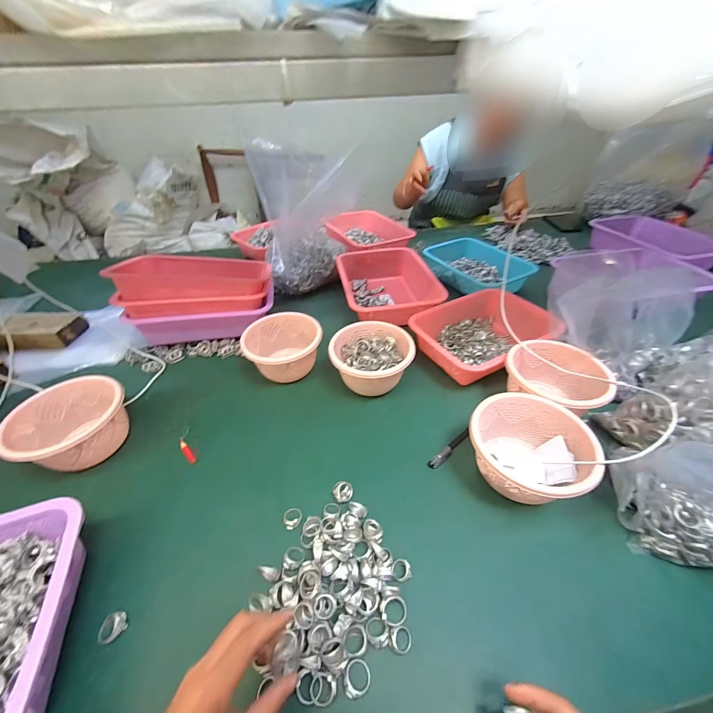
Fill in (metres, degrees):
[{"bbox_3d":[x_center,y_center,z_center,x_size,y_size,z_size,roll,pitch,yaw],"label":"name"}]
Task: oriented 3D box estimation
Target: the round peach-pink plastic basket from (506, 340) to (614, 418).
[{"bbox_3d":[0.321,0.046,0.509,0.150,0.076,0.139,-1,42,1],"label":"round peach-pink plastic basket"}]

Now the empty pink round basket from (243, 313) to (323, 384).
[{"bbox_3d":[-0.139,-0.013,0.617,0.143,0.097,0.136,-1,42,1],"label":"empty pink round basket"}]

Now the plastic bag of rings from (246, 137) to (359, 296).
[{"bbox_3d":[-0.125,-0.353,0.806,0.248,0.308,0.150,-14,44,-12],"label":"plastic bag of rings"}]

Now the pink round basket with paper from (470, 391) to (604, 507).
[{"bbox_3d":[0.228,0.131,0.422,0.142,0.087,0.132,-1,42,1],"label":"pink round basket with paper"}]

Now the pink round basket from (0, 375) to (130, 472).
[{"bbox_3d":[-0.434,0.112,0.478,0.138,0.089,0.144,-1,42,1],"label":"pink round basket"}]

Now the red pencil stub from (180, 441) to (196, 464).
[{"bbox_3d":[-0.270,0.152,0.486,0.010,0.006,0.056,-34,51,-30],"label":"red pencil stub"}]

